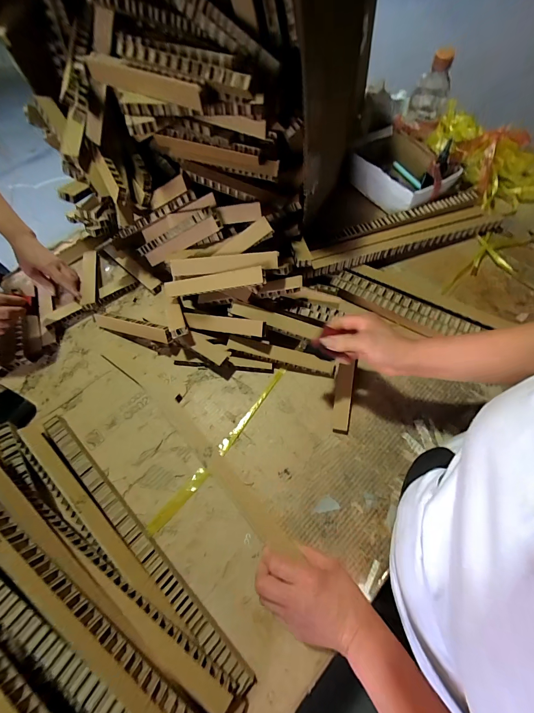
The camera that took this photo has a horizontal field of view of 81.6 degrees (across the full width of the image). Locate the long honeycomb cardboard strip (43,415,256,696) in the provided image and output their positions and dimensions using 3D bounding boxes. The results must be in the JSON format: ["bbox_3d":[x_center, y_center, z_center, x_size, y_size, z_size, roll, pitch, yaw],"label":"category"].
[{"bbox_3d":[-0.202,0.267,0.472,0.484,0.032,0.031,41,74,18],"label":"long honeycomb cardboard strip"}]

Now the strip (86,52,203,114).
[{"bbox_3d":[-0.170,-0.376,0.423,0.193,0.036,0.012,26,69,13],"label":"strip"}]

